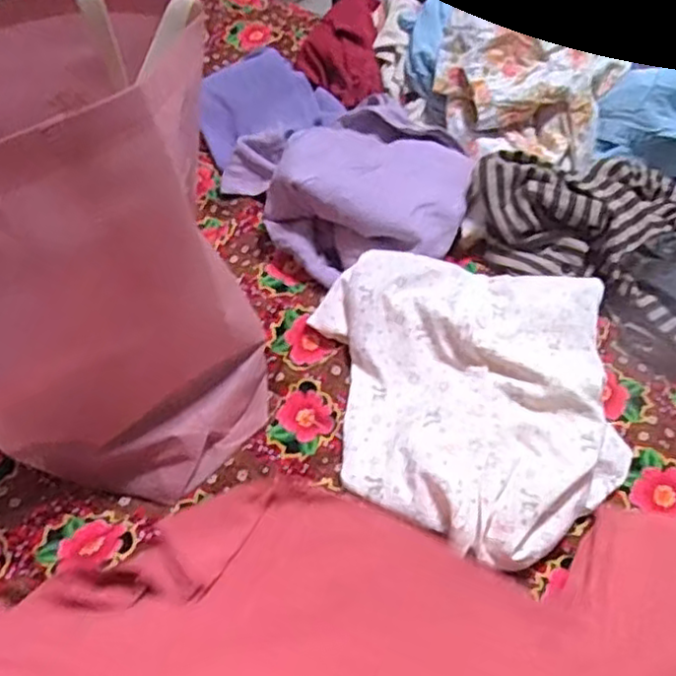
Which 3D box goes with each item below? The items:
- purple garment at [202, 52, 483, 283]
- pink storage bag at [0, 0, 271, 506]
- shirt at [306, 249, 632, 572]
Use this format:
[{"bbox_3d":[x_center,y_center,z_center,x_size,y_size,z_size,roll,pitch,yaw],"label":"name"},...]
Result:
[{"bbox_3d":[-0.021,-0.238,0.864,0.245,0.095,0.432,-28,52,-22],"label":"purple garment"},{"bbox_3d":[-0.297,-0.099,0.634,0.448,0.335,0.306,8,48,10],"label":"pink storage bag"},{"bbox_3d":[0.129,0.049,0.659,0.287,0.079,0.314,-1,47,1],"label":"shirt"}]

